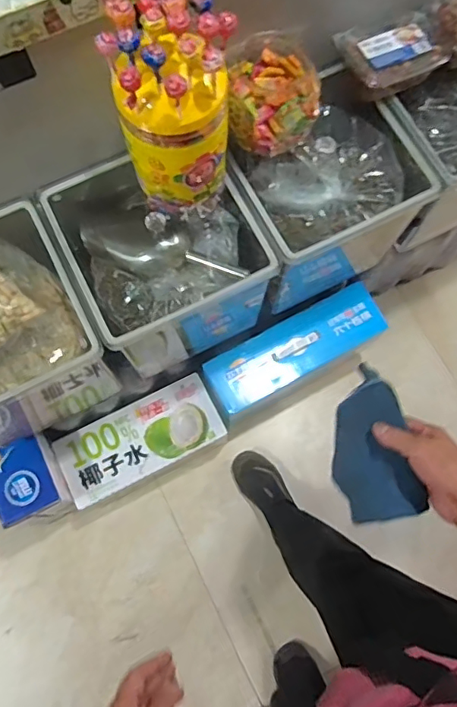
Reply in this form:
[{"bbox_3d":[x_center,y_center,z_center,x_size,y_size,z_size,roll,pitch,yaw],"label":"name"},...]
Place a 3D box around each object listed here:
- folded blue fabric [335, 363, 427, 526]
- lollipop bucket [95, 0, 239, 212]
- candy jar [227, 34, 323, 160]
[{"bbox_3d":[0.158,0.100,0.598,0.027,0.097,0.163,-3,73,-39],"label":"folded blue fabric"},{"bbox_3d":[-0.067,-0.308,0.684,0.127,0.289,0.128,0,74,-1],"label":"lollipop bucket"},{"bbox_3d":[0.068,-0.386,0.808,0.132,0.119,0.150,-1,74,-1],"label":"candy jar"}]

